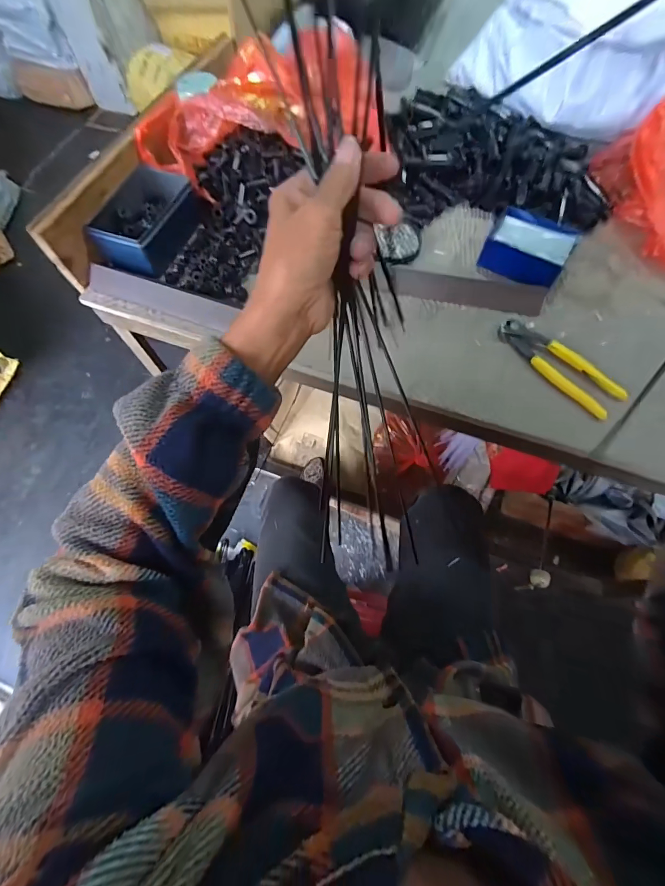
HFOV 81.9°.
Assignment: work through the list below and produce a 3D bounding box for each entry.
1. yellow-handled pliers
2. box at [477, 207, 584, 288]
[{"bbox_3d":[0.277,-0.098,0.472,0.047,0.018,0.161,-36,69,-12],"label":"yellow-handled pliers"},{"bbox_3d":[0.275,-0.274,0.540,0.109,0.038,0.090,30,71,15],"label":"box"}]

